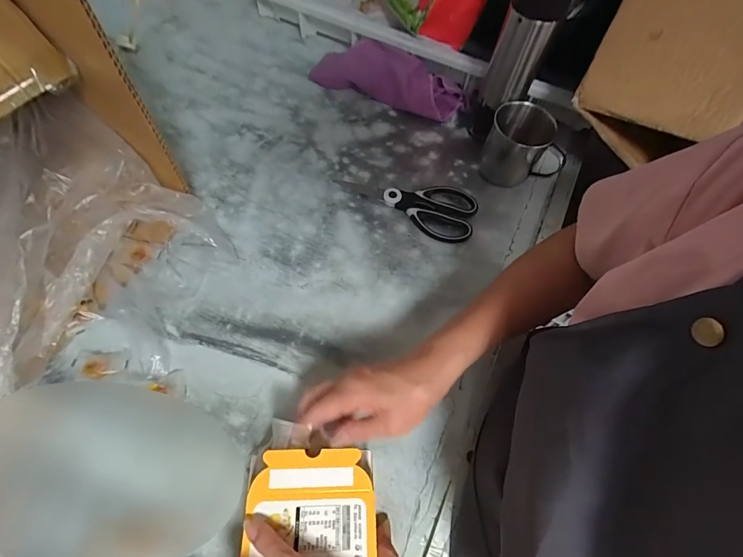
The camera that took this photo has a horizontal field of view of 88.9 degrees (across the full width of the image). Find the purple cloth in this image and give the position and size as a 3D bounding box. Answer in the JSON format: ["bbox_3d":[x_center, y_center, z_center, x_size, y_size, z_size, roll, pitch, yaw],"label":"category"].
[{"bbox_3d":[0.027,-0.328,0.615,0.252,0.050,0.079,22,62,9],"label":"purple cloth"}]

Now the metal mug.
[{"bbox_3d":[0.205,-0.180,0.520,0.093,0.087,0.081,14,61,5],"label":"metal mug"}]

